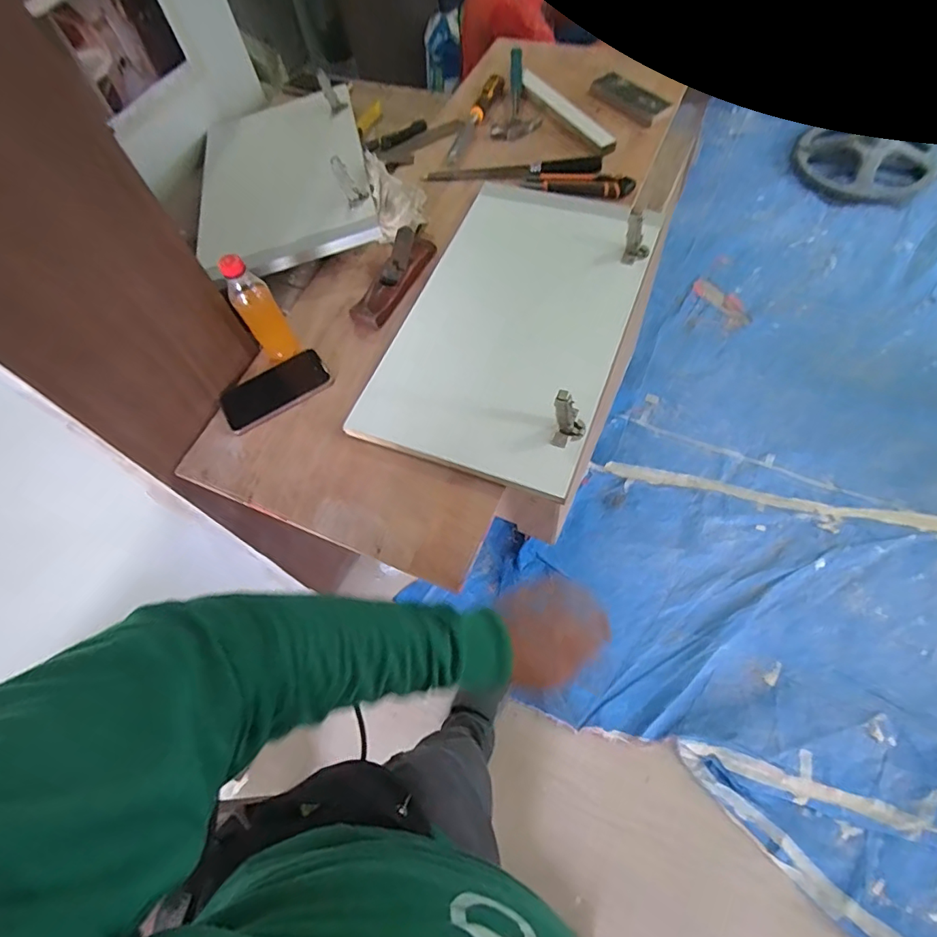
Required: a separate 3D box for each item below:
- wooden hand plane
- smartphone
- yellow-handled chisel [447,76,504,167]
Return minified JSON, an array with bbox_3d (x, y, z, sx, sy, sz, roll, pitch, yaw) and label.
[{"bbox_3d":[-0.122,-0.315,0.853,0.057,0.060,0.193,25,67,18],"label":"wooden hand plane"},{"bbox_3d":[-0.298,-0.123,0.797,0.164,0.014,0.085,-31,66,-6],"label":"smartphone"},{"bbox_3d":[0.013,-0.705,1.040,0.032,0.025,0.275,17,65,15],"label":"yellow-handled chisel"}]

